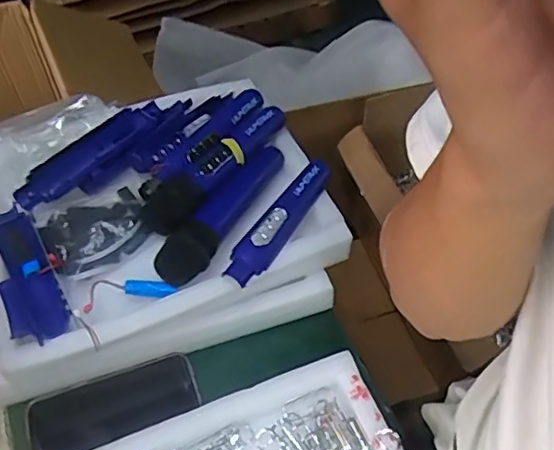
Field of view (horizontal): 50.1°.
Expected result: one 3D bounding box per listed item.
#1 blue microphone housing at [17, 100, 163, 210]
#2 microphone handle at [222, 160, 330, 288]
[{"bbox_3d":[-0.206,-0.082,0.656,0.036,0.020,0.184,29,56,24],"label":"blue microphone housing"},{"bbox_3d":[0.006,-0.006,0.605,0.036,0.020,0.167,28,55,23],"label":"microphone handle"}]

